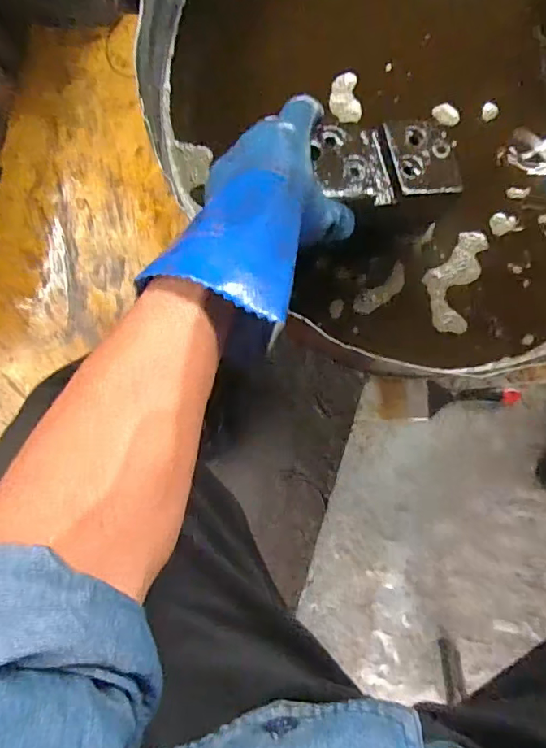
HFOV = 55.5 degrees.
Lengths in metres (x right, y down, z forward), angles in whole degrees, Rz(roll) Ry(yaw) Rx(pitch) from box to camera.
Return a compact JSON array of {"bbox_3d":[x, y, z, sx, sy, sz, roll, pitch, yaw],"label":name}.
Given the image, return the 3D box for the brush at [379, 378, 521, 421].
[{"bbox_3d":[0.262,0.039,0.768,0.204,0.020,0.061,1,88,5],"label":"brush"}]

